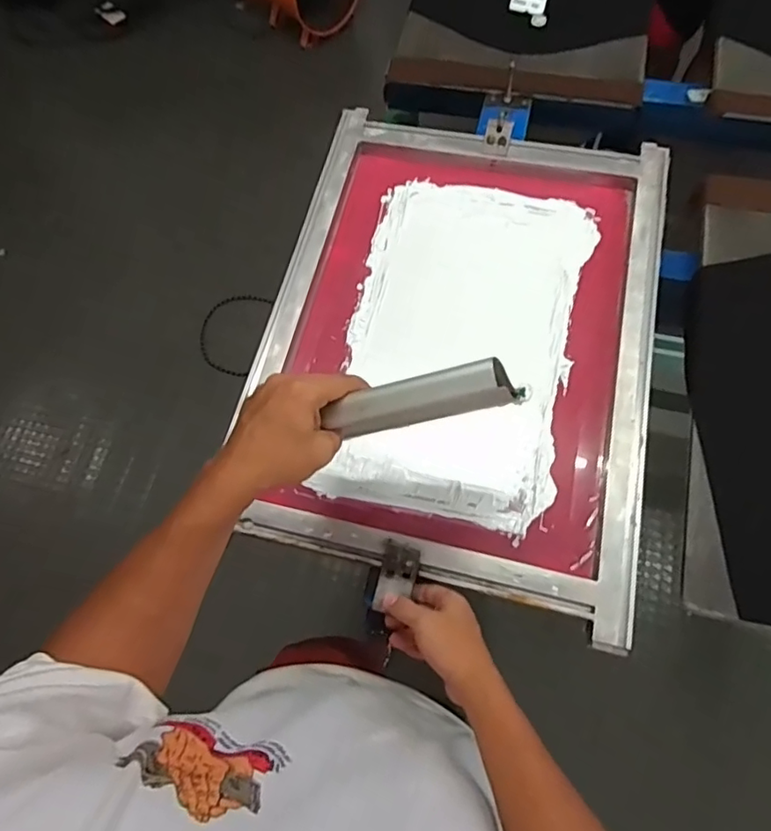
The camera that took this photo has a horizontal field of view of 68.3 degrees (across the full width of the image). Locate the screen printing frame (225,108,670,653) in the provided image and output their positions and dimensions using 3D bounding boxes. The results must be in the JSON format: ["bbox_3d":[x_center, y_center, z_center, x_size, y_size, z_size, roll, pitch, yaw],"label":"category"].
[{"bbox_3d":[0.093,-0.114,0.732,0.472,0.042,0.631,11,69,7],"label":"screen printing frame"}]

